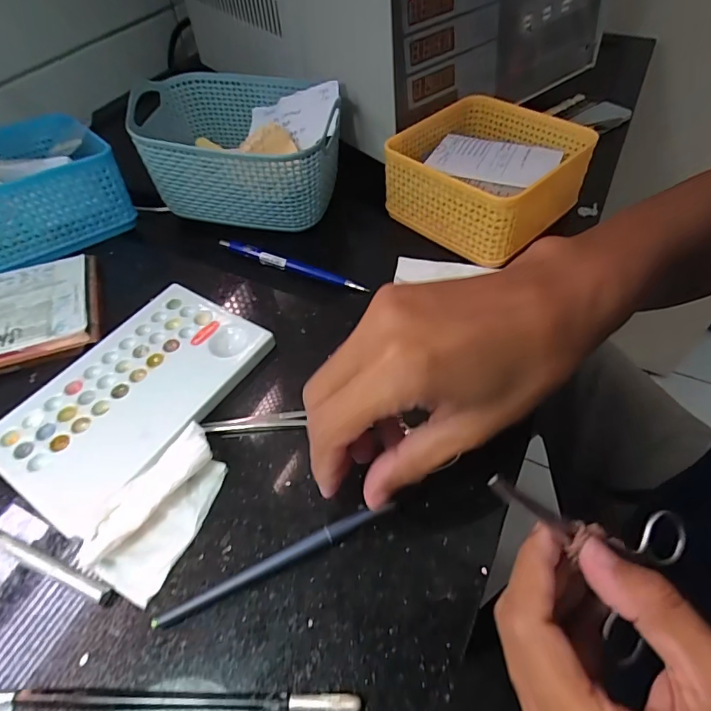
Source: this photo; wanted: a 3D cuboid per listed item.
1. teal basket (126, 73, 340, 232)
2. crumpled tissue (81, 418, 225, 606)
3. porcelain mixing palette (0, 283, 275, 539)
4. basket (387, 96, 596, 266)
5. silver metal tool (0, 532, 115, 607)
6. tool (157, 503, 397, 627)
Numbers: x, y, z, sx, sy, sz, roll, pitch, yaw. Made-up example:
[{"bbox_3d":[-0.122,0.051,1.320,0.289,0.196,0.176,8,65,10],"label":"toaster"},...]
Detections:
[{"bbox_3d":[-0.101,-0.177,0.416,0.167,0.087,0.123,8,52,9],"label":"teal basket"},{"bbox_3d":[-0.099,0.074,0.234,0.042,0.018,0.078,21,55,18],"label":"crumpled tissue"},{"bbox_3d":[-0.134,0.019,0.281,0.099,0.009,0.152,27,57,22],"label":"porcelain mixing palette"},{"bbox_3d":[0.109,-0.155,0.395,0.129,0.061,0.130,-36,58,-23],"label":"basket"},{"bbox_3d":[-0.168,0.095,0.228,0.117,0.010,0.008,16,54,15],"label":"silver metal tool"},{"bbox_3d":[-0.036,0.097,0.221,0.116,0.005,0.007,-22,56,-14],"label":"tool"}]

